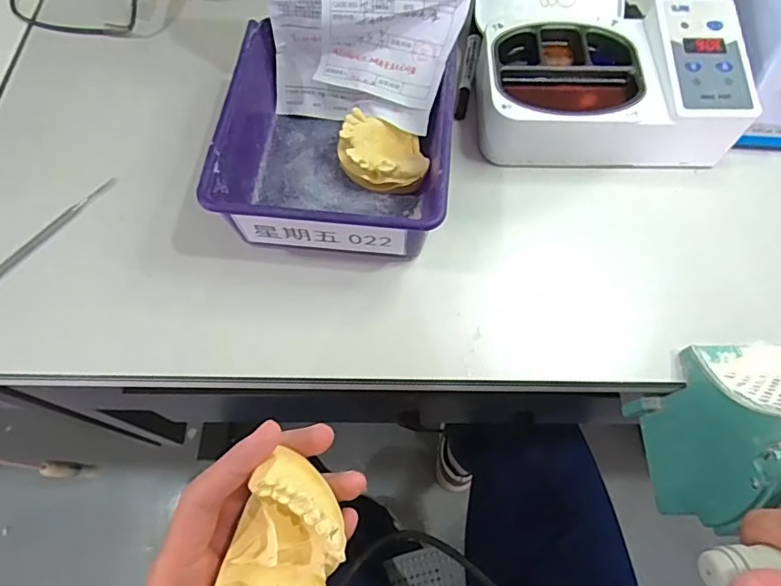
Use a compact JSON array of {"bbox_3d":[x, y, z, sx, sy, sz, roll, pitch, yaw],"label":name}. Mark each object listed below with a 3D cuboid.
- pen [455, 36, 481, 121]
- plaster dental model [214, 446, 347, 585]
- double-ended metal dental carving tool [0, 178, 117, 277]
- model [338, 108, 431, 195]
[{"bbox_3d":[0.066,-0.187,0.437,0.012,0.014,0.088,11,66,4],"label":"pen"},{"bbox_3d":[-0.046,0.113,0.235,0.051,0.040,0.075,18,109,-14],"label":"plaster dental model"},{"bbox_3d":[-0.269,-0.030,0.369,0.010,0.005,0.166,34,70,14],"label":"double-ended metal dental carving tool"},{"bbox_3d":[-0.005,-0.105,0.389,0.067,0.031,0.051,11,66,4],"label":"model"}]

